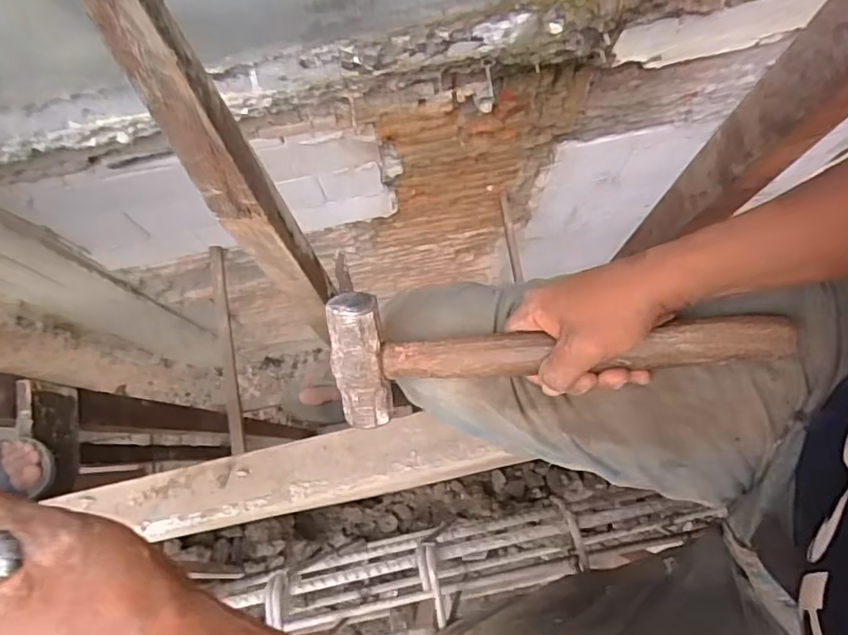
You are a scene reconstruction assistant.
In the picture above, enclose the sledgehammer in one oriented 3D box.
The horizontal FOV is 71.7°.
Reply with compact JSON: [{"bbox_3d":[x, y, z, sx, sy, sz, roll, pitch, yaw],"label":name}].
[{"bbox_3d":[0.088,0.023,0.408,0.310,0.054,0.085,-4,76,8],"label":"sledgehammer"}]

